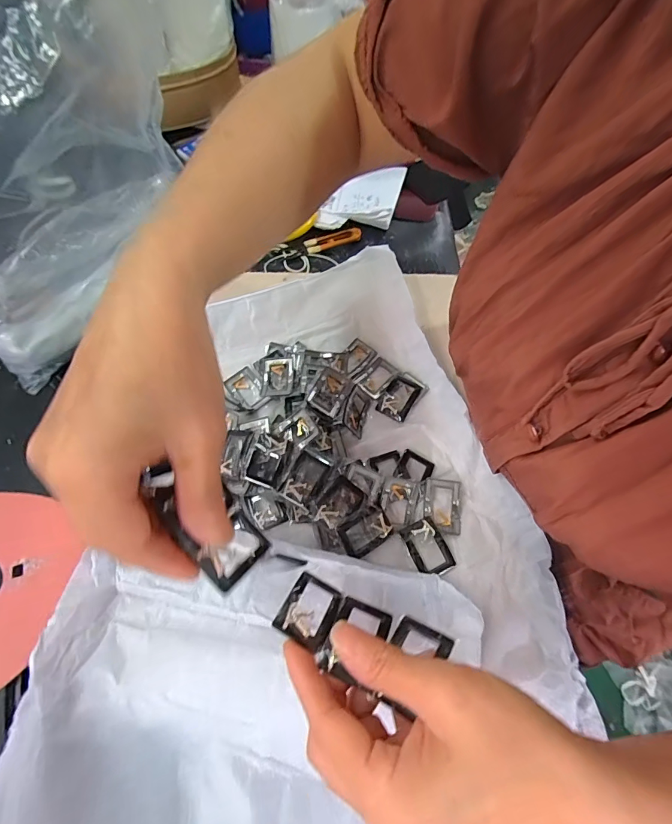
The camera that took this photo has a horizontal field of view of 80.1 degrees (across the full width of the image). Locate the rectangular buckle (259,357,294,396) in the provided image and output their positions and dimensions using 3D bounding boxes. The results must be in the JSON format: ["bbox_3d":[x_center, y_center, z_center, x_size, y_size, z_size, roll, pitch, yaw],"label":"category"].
[{"bbox_3d":[-0.054,-0.030,0.362,0.032,0.011,0.042,-11,59,9],"label":"rectangular buckle"}]

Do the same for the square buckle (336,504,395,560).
[{"bbox_3d":[0.022,0.090,0.300,0.039,0.008,0.026,-29,81,-11],"label":"square buckle"}]

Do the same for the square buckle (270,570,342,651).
[{"bbox_3d":[-0.014,0.107,0.219,0.027,0.005,0.039,27,27,9],"label":"square buckle"}]

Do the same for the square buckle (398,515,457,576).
[{"bbox_3d":[0.070,0.102,0.302,0.030,0.009,0.040,-22,65,-14],"label":"square buckle"}]

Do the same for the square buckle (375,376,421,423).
[{"bbox_3d":[0.057,-0.012,0.365,0.028,0.011,0.039,30,64,13],"label":"square buckle"}]

